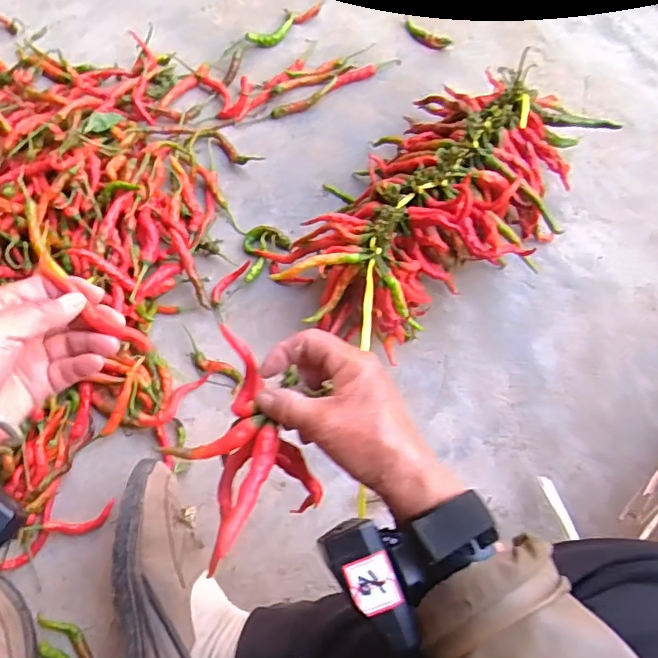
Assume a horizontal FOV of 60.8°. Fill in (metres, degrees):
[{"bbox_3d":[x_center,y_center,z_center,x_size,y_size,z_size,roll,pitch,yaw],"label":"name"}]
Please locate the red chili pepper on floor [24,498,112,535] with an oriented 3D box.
[{"bbox_3d":[-0.244,0.187,0.537,0.082,0.010,0.022,-17,73,-6],"label":"red chili pepper on floor"}]

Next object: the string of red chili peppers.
[{"bbox_3d":[0.115,-0.141,0.581,0.382,0.124,0.210,-39,77,-12],"label":"string of red chili peppers"}]

